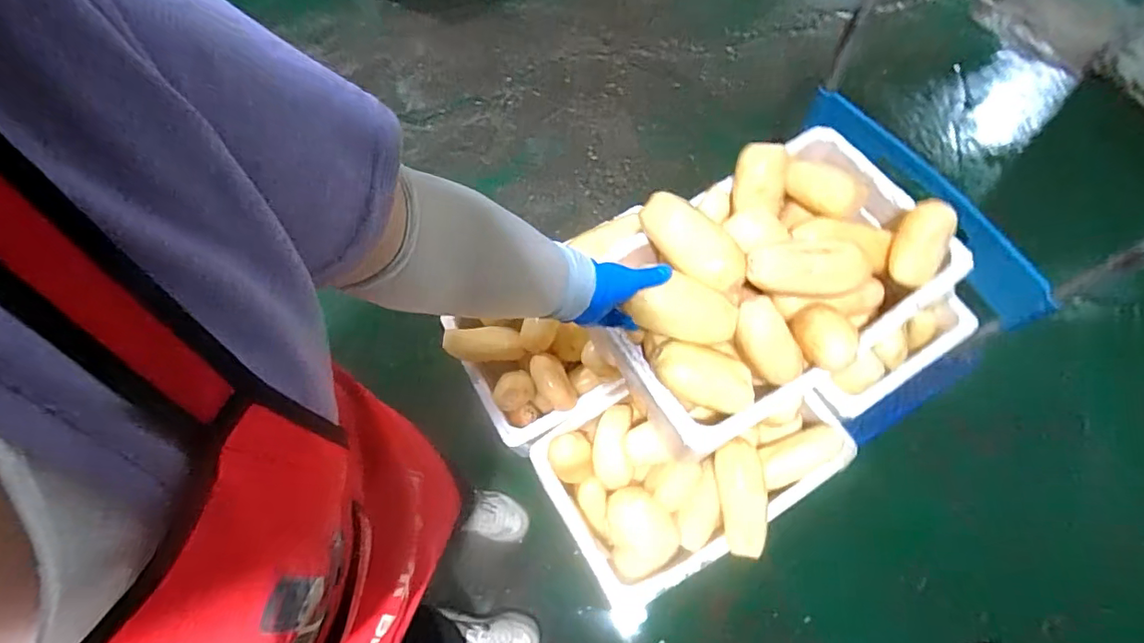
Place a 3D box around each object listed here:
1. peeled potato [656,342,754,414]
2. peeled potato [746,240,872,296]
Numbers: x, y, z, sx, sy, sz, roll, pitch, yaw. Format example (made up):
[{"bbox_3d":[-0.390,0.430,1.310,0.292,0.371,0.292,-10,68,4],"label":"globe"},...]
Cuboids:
[{"bbox_3d":[0.166,0.065,0.656,0.127,0.052,0.068,18,71,9],"label":"peeled potato"},{"bbox_3d":[0.290,-0.071,0.676,0.143,0.052,0.071,-3,68,4],"label":"peeled potato"}]

